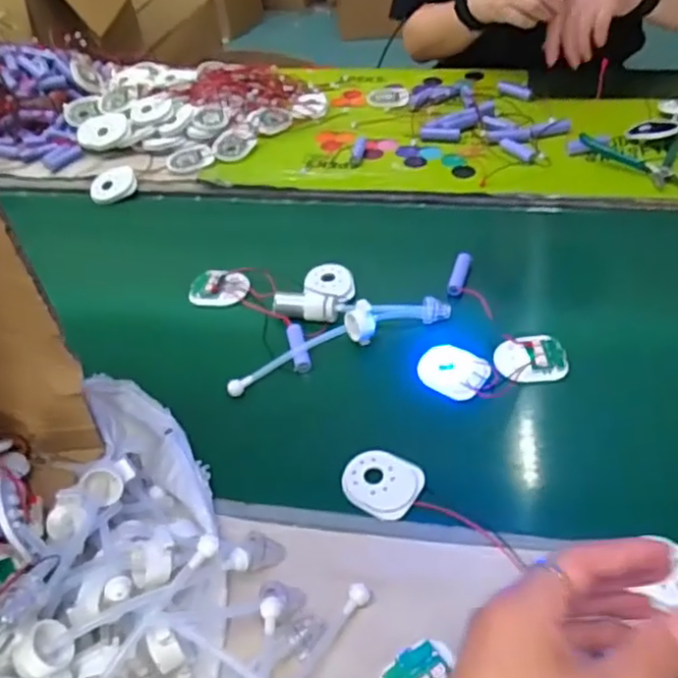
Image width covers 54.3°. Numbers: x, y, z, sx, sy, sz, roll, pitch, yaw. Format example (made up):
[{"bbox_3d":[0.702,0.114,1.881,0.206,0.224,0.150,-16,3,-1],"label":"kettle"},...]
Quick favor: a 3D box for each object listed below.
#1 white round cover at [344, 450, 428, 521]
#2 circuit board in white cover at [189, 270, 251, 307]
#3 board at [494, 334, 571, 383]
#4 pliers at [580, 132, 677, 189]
[{"bbox_3d":[0.031,0.102,0.480,0.056,0.004,0.050,25,54,27],"label":"white round cover"},{"bbox_3d":[-0.121,-0.051,0.661,0.059,0.012,0.046,0,46,6],"label":"circuit board in white cover"},{"bbox_3d":[0.162,0.016,0.553,0.059,0.008,0.046,-3,46,4],"label":"board"},{"bbox_3d":[0.324,-0.205,0.738,0.107,0.016,0.085,11,49,17],"label":"pliers"}]

